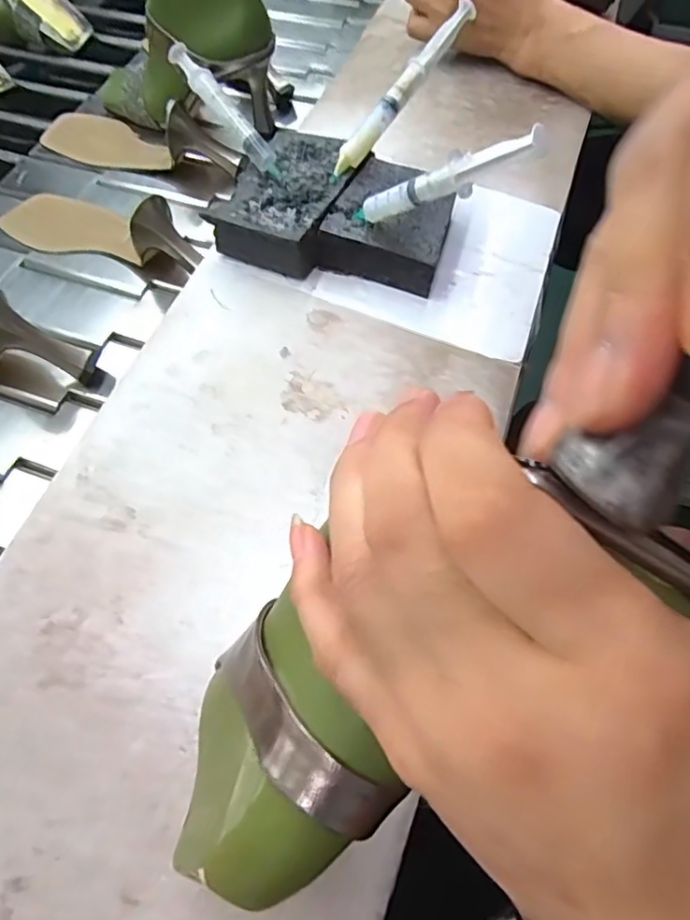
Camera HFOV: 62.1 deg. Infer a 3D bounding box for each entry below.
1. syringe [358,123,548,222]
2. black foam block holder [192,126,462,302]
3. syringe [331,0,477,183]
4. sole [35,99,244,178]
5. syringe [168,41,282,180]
[{"bbox_3d":[0.057,-0.171,0.356,0.148,0.022,0.012,4,50,50],"label":"syringe"},{"bbox_3d":[-0.001,-0.190,0.438,0.161,0.040,0.118,15,61,10],"label":"black foam block holder"},{"bbox_3d":[0.040,-0.269,0.424,0.149,0.017,0.014,-48,66,8],"label":"syringe"},{"bbox_3d":[-0.210,-0.339,0.583,0.233,0.056,0.075,17,61,11],"label":"sole"},{"bbox_3d":[-0.090,-0.265,0.432,0.014,0.019,0.121,-41,93,-20],"label":"syringe"}]

